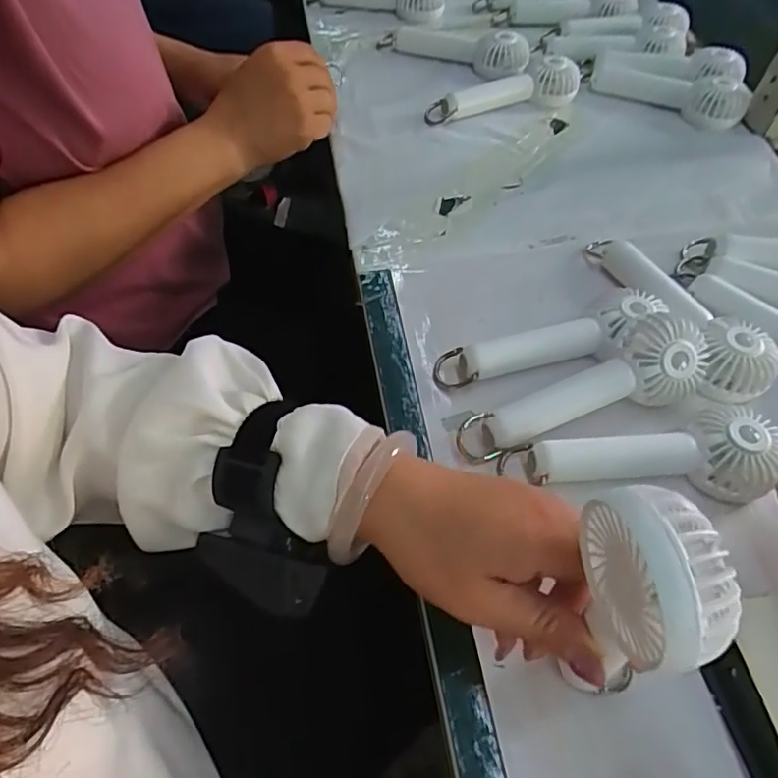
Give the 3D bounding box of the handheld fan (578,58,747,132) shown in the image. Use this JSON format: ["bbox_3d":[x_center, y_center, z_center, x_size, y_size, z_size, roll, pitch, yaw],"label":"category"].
[{"bbox_3d":[0.274,-0.301,0.581,0.156,0.032,0.041,27,59,18],"label":"handheld fan"}]

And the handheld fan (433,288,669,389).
[{"bbox_3d":[0.110,-0.031,0.387,0.159,0.033,0.050,-14,56,-9],"label":"handheld fan"}]

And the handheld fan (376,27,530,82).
[{"bbox_3d":[0.069,-0.376,0.629,0.161,0.032,0.039,20,57,14],"label":"handheld fan"}]

